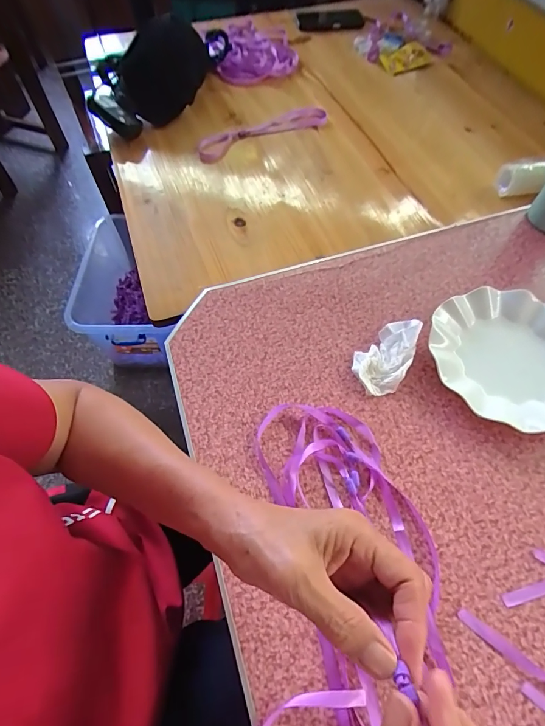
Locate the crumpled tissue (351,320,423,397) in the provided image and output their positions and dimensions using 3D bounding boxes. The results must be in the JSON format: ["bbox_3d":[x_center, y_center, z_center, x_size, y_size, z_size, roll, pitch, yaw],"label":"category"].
[{"bbox_3d":[0.134,-0.011,0.461,0.057,0.030,0.098,29,64,17],"label":"crumpled tissue"}]

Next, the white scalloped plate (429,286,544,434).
[{"bbox_3d":[0.280,-0.007,0.463,0.182,0.030,0.174,0,59,1],"label":"white scalloped plate"}]

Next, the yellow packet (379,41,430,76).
[{"bbox_3d":[0.280,-0.636,0.819,0.105,0.030,0.057,-24,62,-12],"label":"yellow packet"}]

